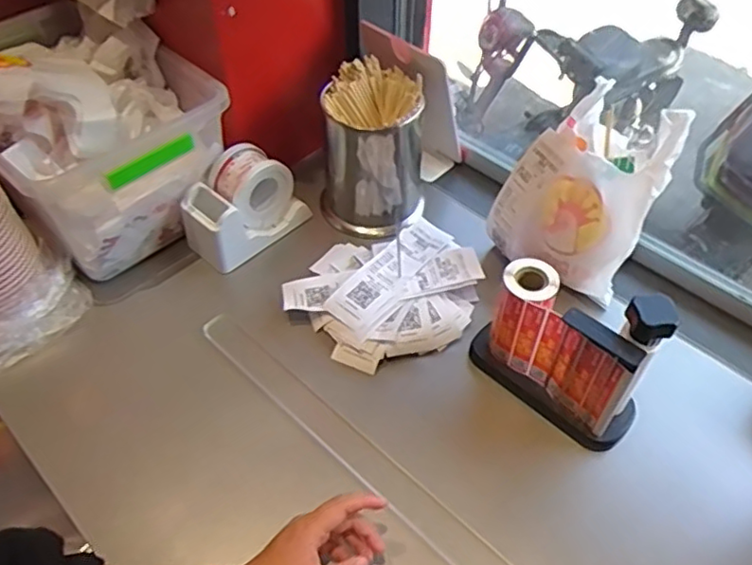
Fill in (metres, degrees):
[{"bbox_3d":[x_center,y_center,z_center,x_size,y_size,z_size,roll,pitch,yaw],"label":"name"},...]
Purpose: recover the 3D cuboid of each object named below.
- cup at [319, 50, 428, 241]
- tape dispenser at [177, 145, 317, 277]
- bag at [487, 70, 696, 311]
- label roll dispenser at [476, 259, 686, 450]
[{"bbox_3d":[-0.003,-0.171,0.823,0.124,0.197,0.118,0,49,0],"label":"cup"},{"bbox_3d":[-0.171,-0.104,0.806,0.145,0.103,0.082,-35,57,-26],"label":"tape dispenser"},{"bbox_3d":[0.237,-0.111,0.726,0.171,0.194,0.126,27,54,22],"label":"bag"},{"bbox_3d":[0.190,0.059,0.631,0.185,0.178,0.065,37,58,28],"label":"label roll dispenser"}]

